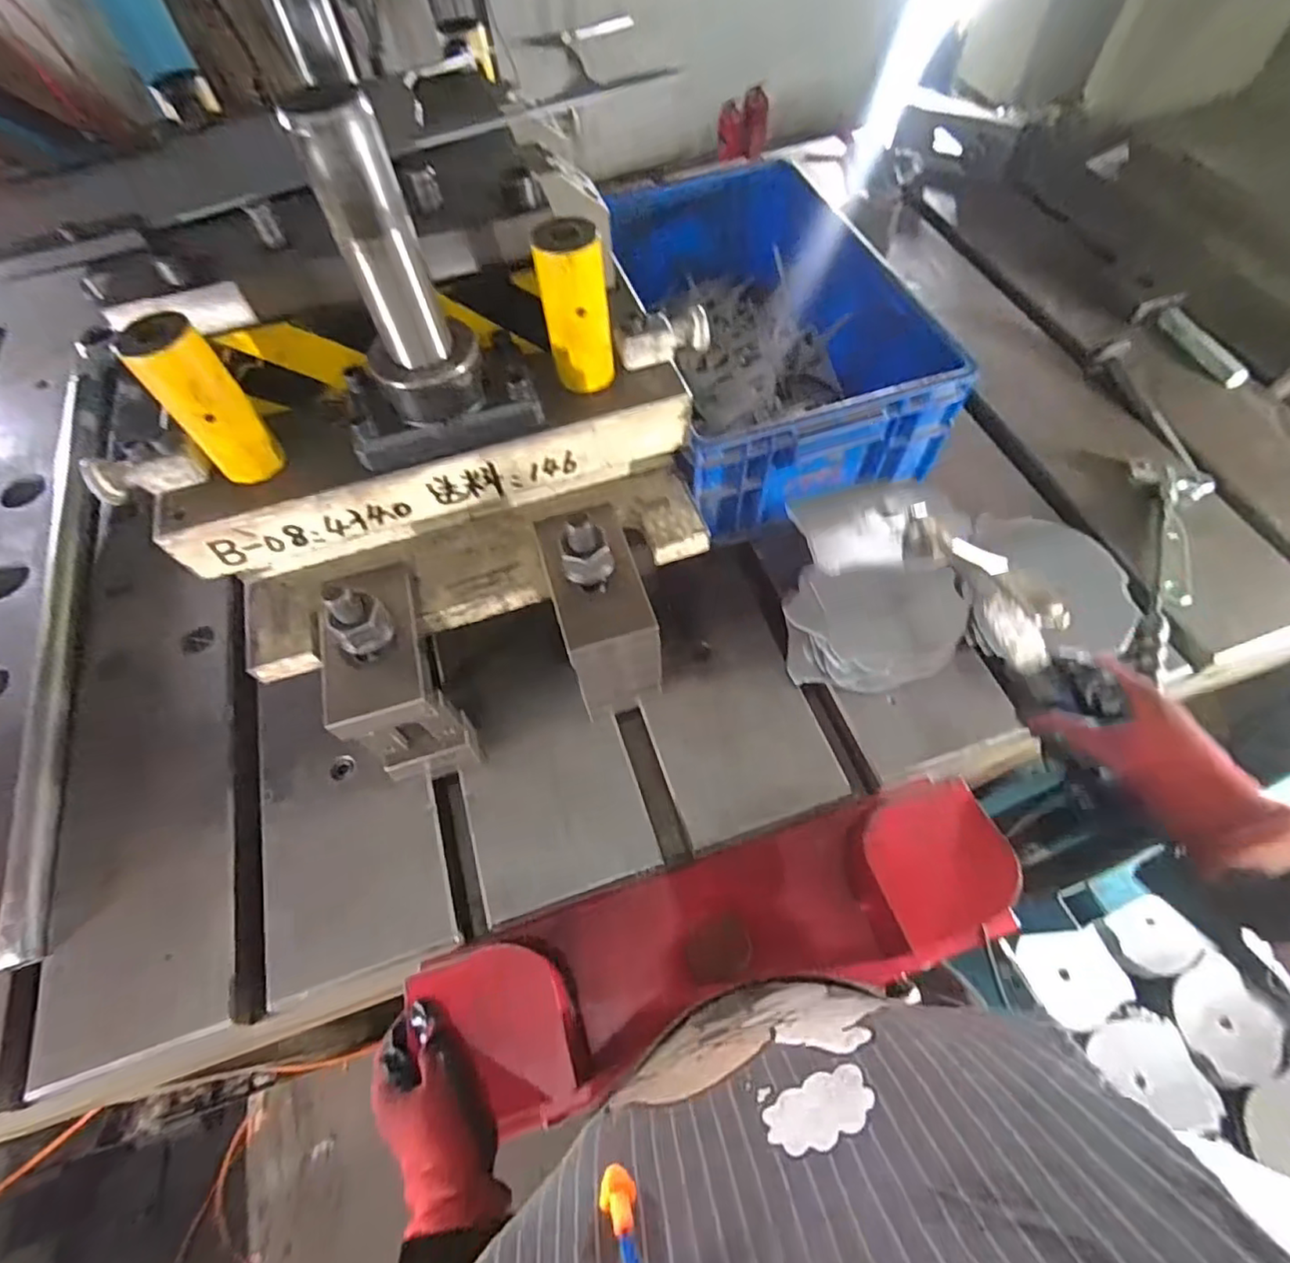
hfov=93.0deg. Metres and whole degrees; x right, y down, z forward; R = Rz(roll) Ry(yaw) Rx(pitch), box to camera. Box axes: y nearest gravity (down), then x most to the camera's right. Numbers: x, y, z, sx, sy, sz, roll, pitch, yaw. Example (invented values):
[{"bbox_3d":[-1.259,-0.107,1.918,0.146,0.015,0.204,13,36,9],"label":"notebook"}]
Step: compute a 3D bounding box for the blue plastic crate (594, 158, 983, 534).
[{"bbox_3d":[0.145,-0.381,0.782,0.306,0.148,0.498,-12,61,-4],"label":"blue plastic crate"}]

